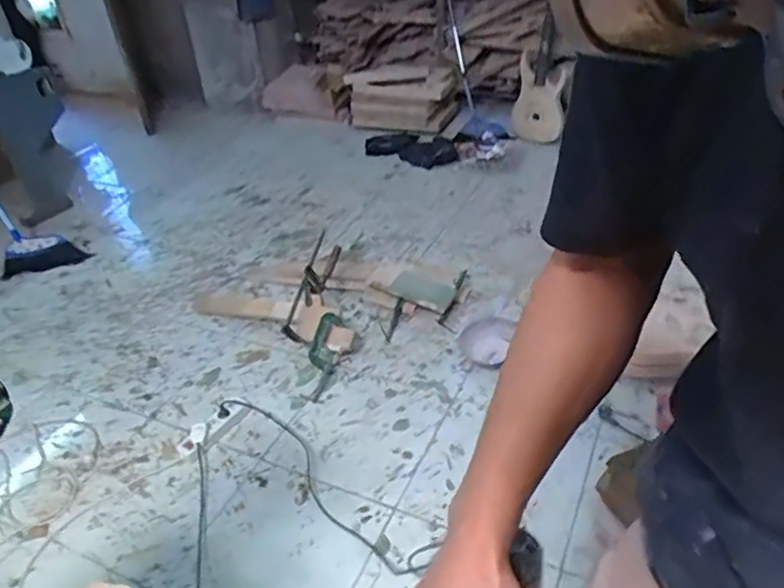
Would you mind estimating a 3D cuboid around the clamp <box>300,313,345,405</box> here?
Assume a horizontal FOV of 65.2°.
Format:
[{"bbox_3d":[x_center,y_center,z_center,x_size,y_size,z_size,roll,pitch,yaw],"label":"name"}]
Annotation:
[{"bbox_3d":[-0.209,0.180,1.823,0.075,0.165,0.235,6,36,15],"label":"clamp"}]

